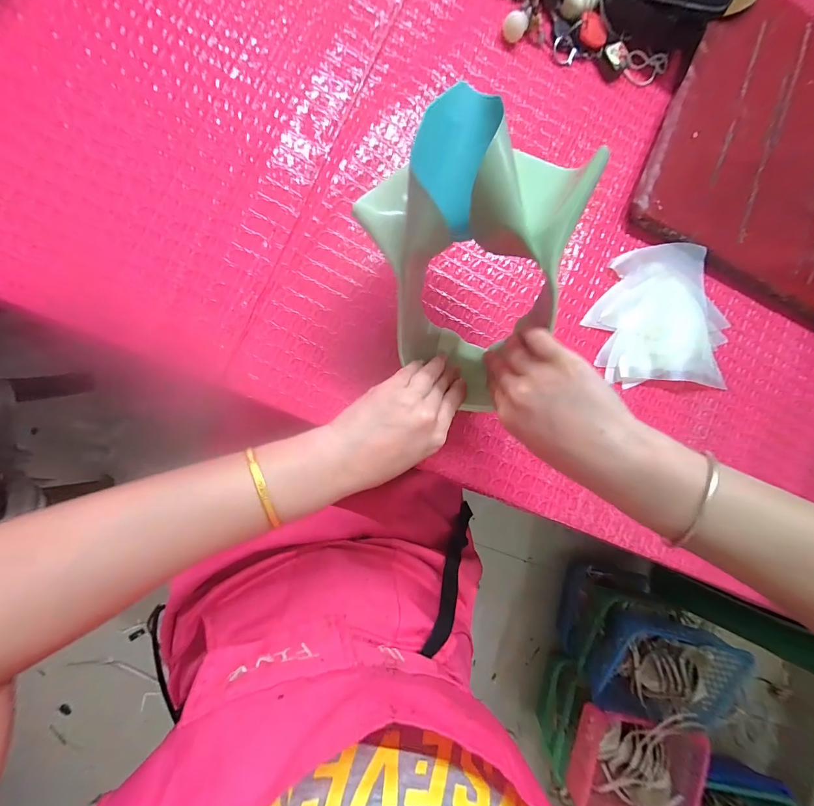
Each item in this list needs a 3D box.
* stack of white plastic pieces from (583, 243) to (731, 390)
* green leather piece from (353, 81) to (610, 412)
[{"bbox_3d":[0.266,-0.091,0.373,0.158,0.016,0.141,-3,88,-10],"label":"stack of white plastic pieces"},{"bbox_3d":[0.029,-0.091,0.254,0.124,0.132,0.172,8,89,-9],"label":"green leather piece"}]

